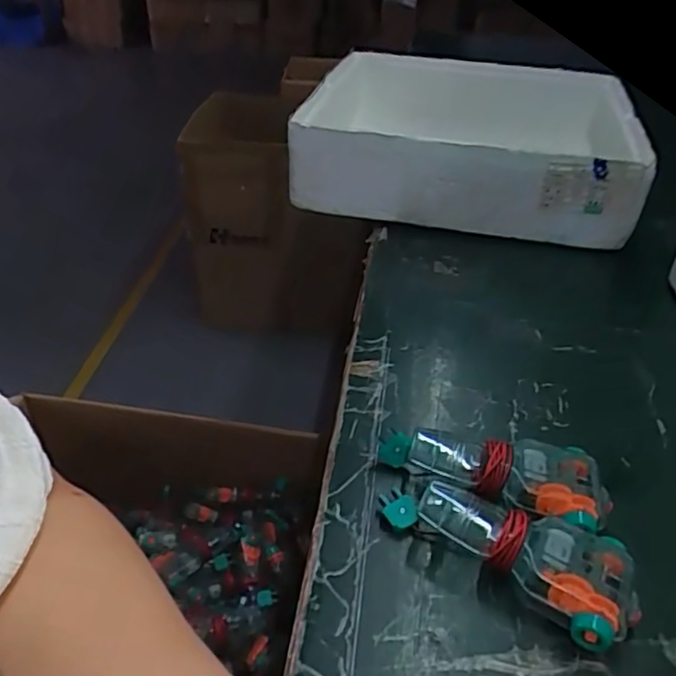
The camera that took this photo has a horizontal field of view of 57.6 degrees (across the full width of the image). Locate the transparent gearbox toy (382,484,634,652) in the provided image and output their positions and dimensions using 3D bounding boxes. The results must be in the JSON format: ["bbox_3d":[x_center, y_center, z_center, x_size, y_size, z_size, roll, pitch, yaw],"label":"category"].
[{"bbox_3d":[0.101,0.117,0.363,0.146,0.040,0.057,28,46,29],"label":"transparent gearbox toy"}]

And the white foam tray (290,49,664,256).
[{"bbox_3d":[0.173,-0.276,0.816,0.384,0.100,0.392,10,39,9],"label":"white foam tray"}]

